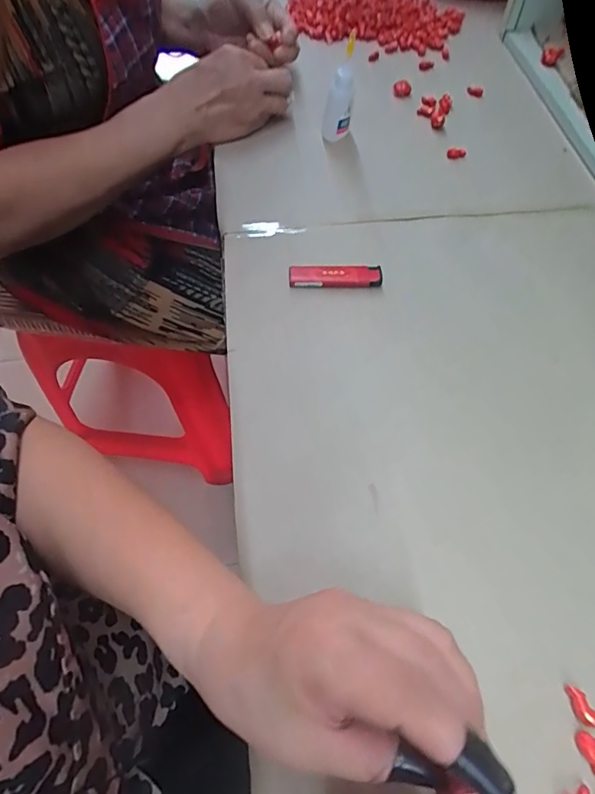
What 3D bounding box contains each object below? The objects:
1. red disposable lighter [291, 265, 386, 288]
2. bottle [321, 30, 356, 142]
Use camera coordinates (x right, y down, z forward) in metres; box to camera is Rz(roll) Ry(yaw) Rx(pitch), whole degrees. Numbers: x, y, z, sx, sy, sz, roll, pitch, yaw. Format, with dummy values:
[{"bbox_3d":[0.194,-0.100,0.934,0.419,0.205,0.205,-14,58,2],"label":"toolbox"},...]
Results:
[{"bbox_3d":[0.031,-0.097,0.388,0.074,0.012,0.018,-1,60,-1],"label":"red disposable lighter"},{"bbox_3d":[0.039,-0.284,0.449,0.024,0.083,0.025,12,60,7],"label":"bottle"}]

